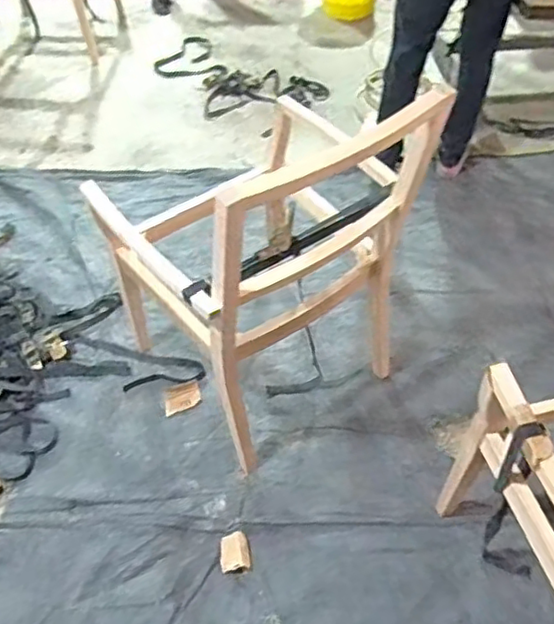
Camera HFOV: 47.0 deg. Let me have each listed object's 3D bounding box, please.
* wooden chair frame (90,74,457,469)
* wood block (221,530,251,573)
[{"bbox_3d":[-0.039,-0.134,1.500,0.567,0.855,0.531,-32,56,-23],"label":"wooden chair frame"},{"bbox_3d":[-0.098,0.556,1.482,0.065,0.019,0.084,-7,52,-6],"label":"wood block"}]

